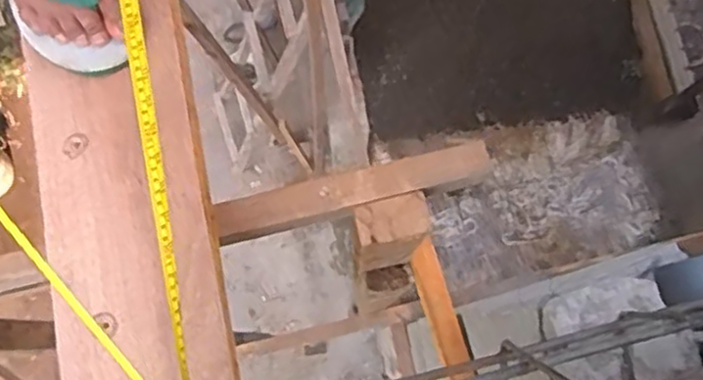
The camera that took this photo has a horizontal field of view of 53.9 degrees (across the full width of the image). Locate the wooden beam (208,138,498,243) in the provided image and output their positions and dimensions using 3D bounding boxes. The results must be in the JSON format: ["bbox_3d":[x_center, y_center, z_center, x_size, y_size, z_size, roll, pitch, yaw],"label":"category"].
[{"bbox_3d":[0.003,-0.001,0.722,0.289,0.022,0.042,-15,79,-4],"label":"wooden beam"}]

